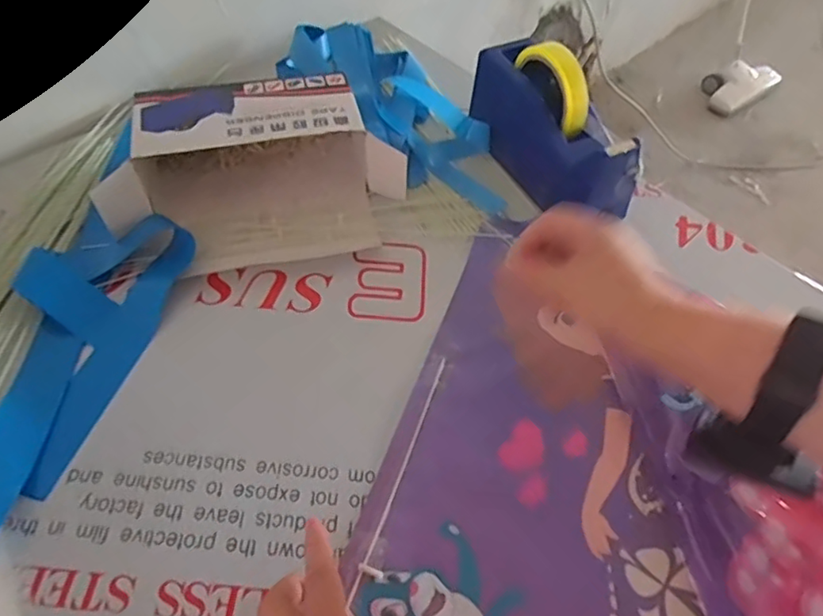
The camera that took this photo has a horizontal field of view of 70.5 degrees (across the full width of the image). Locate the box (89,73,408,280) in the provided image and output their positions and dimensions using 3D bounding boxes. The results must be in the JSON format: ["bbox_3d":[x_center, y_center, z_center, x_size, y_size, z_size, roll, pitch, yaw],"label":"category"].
[{"bbox_3d":[-0.146,-0.129,0.558,0.264,0.081,0.175,-9,55,-9],"label":"box"}]

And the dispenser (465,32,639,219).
[{"bbox_3d":[0.138,-0.178,0.575,0.066,0.124,0.198,-24,59,-18],"label":"dispenser"}]

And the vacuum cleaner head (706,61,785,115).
[{"bbox_3d":[0.841,-0.569,1.487,0.206,0.032,0.107,-37,80,-9],"label":"vacuum cleaner head"}]

